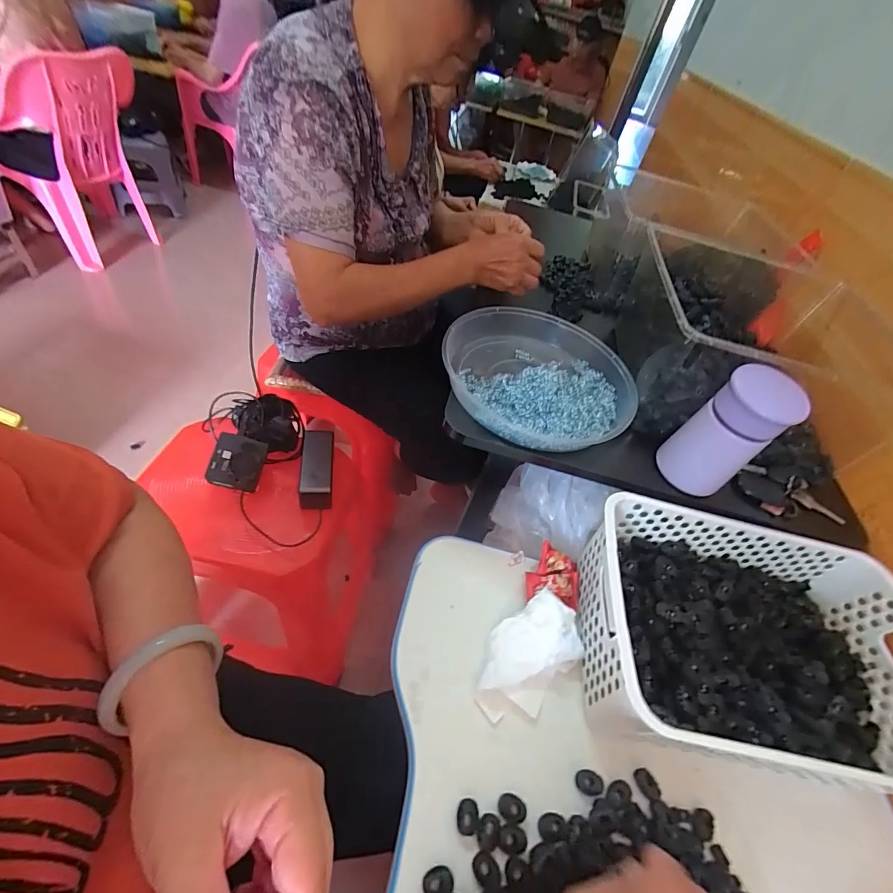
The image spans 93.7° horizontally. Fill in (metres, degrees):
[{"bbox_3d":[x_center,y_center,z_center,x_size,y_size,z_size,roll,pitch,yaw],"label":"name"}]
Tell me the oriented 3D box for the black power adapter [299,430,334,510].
[{"bbox_3d":[-0.210,0.032,0.686,0.049,0.040,0.138,-2,51,-8],"label":"black power adapter"}]

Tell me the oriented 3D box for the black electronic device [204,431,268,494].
[{"bbox_3d":[-0.326,0.026,0.659,0.077,0.035,0.082,15,78,0],"label":"black electronic device"}]

